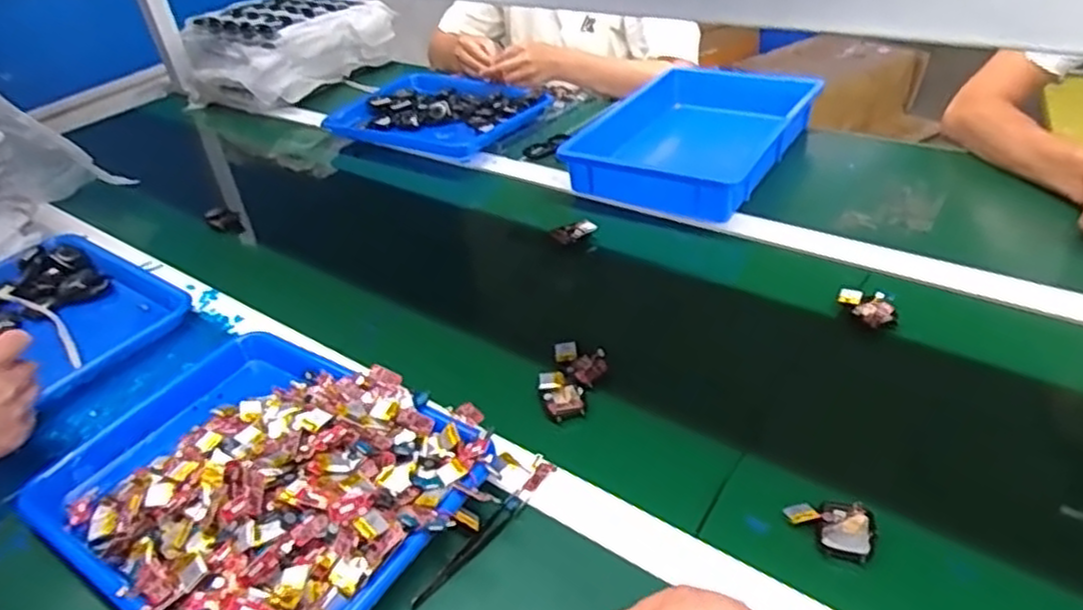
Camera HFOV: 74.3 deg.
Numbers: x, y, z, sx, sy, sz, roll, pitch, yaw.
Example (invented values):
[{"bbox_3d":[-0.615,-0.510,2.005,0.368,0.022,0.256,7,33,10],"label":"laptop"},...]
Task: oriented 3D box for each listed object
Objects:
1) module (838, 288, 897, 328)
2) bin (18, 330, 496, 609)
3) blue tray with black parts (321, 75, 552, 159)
[{"bbox_3d":[0.320,0.003,0.698,0.030,0.018,0.055,-25,40,-22],"label":"module"},{"bbox_3d":[-0.229,0.137,0.584,0.338,0.076,0.263,19,44,31],"label":"bin"},{"bbox_3d":[-0.174,-0.321,1.198,0.321,0.040,0.239,20,44,32],"label":"blue tray with black parts"}]

